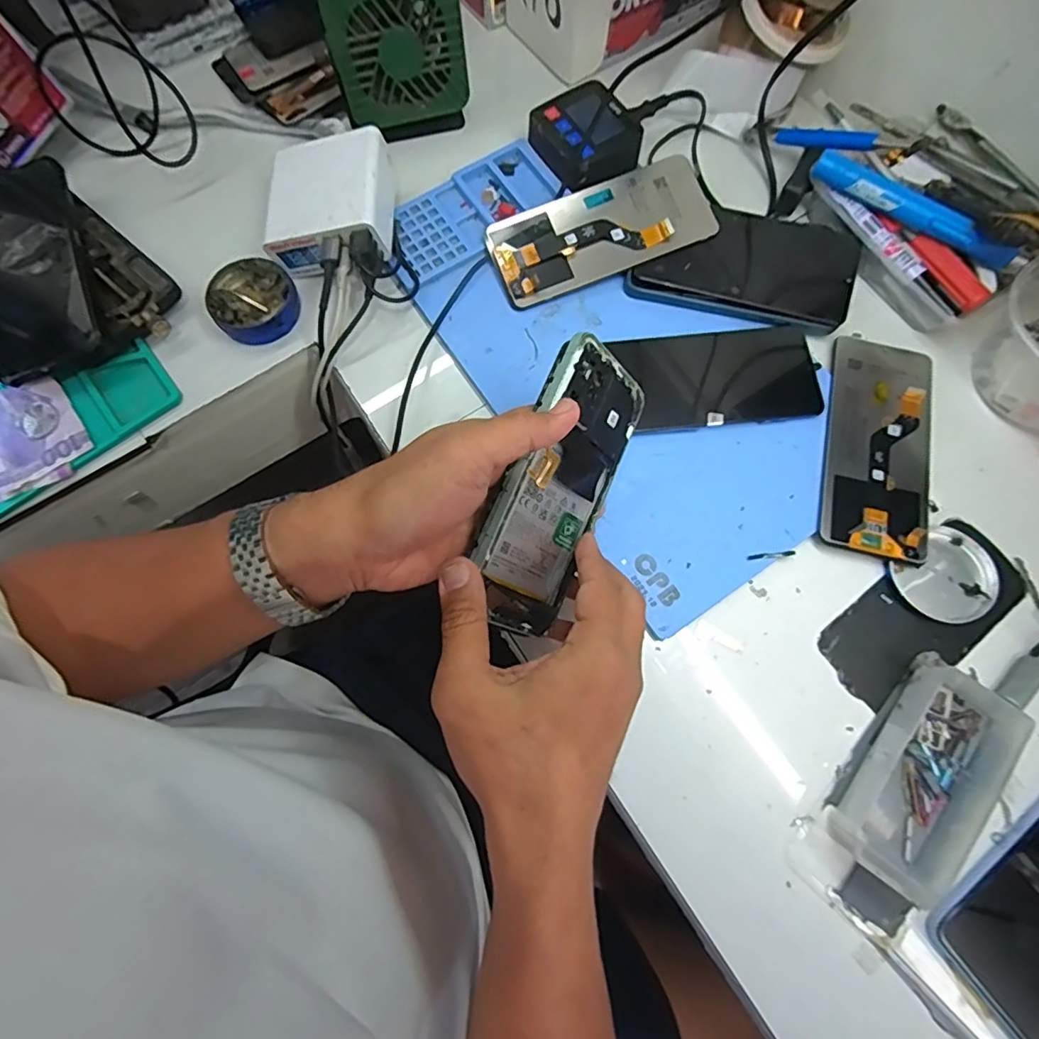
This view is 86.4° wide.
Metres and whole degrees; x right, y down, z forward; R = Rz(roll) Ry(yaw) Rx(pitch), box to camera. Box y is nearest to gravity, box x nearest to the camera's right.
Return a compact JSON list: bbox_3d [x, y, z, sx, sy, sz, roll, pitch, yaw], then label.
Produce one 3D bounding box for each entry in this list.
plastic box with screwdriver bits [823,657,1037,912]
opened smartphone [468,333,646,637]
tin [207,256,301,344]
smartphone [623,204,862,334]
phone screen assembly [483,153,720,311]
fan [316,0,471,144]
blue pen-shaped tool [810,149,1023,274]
[{"bbox_3d":[0.243,0.150,0.327,0.062,0.030,0.134,36,77,8],"label":"plastic box with screwdriver bits"},{"bbox_3d":[0.024,-0.016,0.314,0.010,0.082,0.160,20,85,45],"label":"opened smartphone"},{"bbox_3d":[-0.196,-0.161,0.409,0.059,0.018,0.058,0,75,-1],"label":"tin"},{"bbox_3d":[0.167,-0.189,0.410,0.157,0.013,0.076,14,90,4],"label":"smartphone"},{"bbox_3d":[0.061,-0.217,0.417,0.164,0.007,0.074,-21,81,1],"label":"phone screen assembly"},{"bbox_3d":[-0.091,-0.351,0.414,0.097,0.109,0.041,-15,76,-5],"label":"fan"},{"bbox_3d":[0.283,-0.224,0.399,0.149,0.016,0.017,30,76,8],"label":"blue pen-shaped tool"}]

